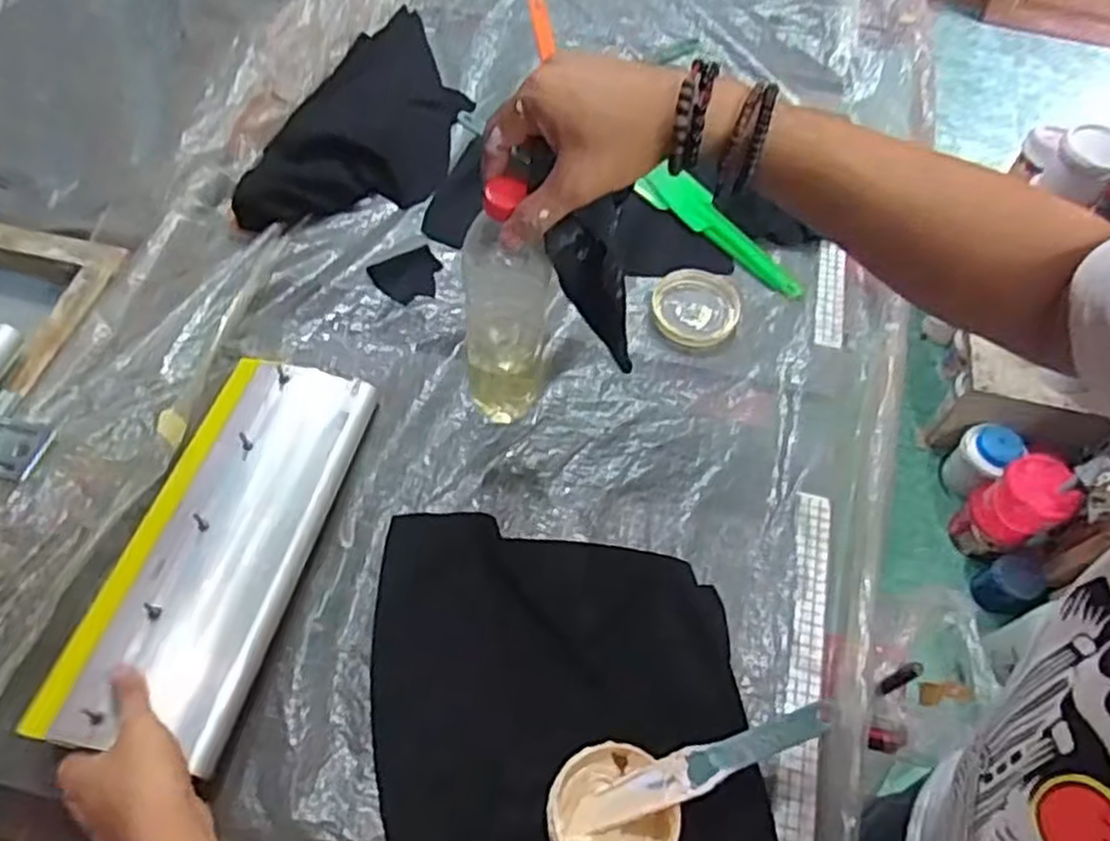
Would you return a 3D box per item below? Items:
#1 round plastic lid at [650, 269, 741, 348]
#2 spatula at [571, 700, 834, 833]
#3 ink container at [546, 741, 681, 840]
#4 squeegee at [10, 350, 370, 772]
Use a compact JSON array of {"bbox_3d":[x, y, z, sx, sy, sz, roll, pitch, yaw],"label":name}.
[{"bbox_3d":[0.149,-0.119,0.823,0.091,0.013,0.091,2,59,-3],"label":"round plastic lid"},{"bbox_3d":[0.100,0.237,0.531,0.188,0.008,0.026,-26,62,7],"label":"spatula"},{"bbox_3d":[0.037,0.282,0.552,0.082,0.063,0.086,2,59,-3],"label":"ink container"},{"bbox_3d":[-0.266,0.095,0.636,0.130,0.053,0.315,14,55,5],"label":"squeegee"}]

